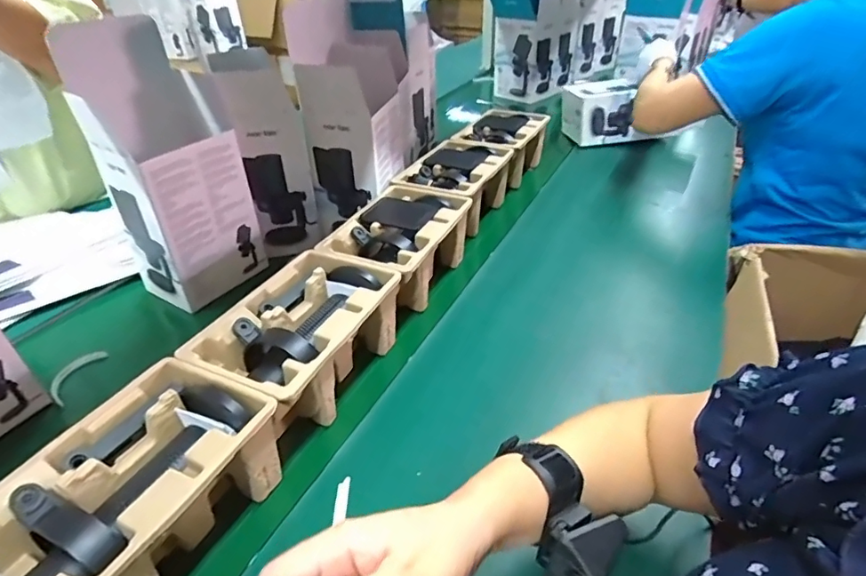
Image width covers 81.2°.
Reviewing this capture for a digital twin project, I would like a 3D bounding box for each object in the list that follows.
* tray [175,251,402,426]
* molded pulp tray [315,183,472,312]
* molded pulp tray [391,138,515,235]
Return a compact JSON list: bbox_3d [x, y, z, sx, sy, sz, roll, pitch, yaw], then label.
[{"bbox_3d":[-0.147,0.063,0.593,0.144,0.101,0.223,16,40,23],"label":"tray"},{"bbox_3d":[-0.049,-0.058,0.762,0.149,0.097,0.232,14,39,20],"label":"molded pulp tray"},{"bbox_3d":[0.046,-0.185,0.936,0.146,0.099,0.232,14,39,21],"label":"molded pulp tray"}]

